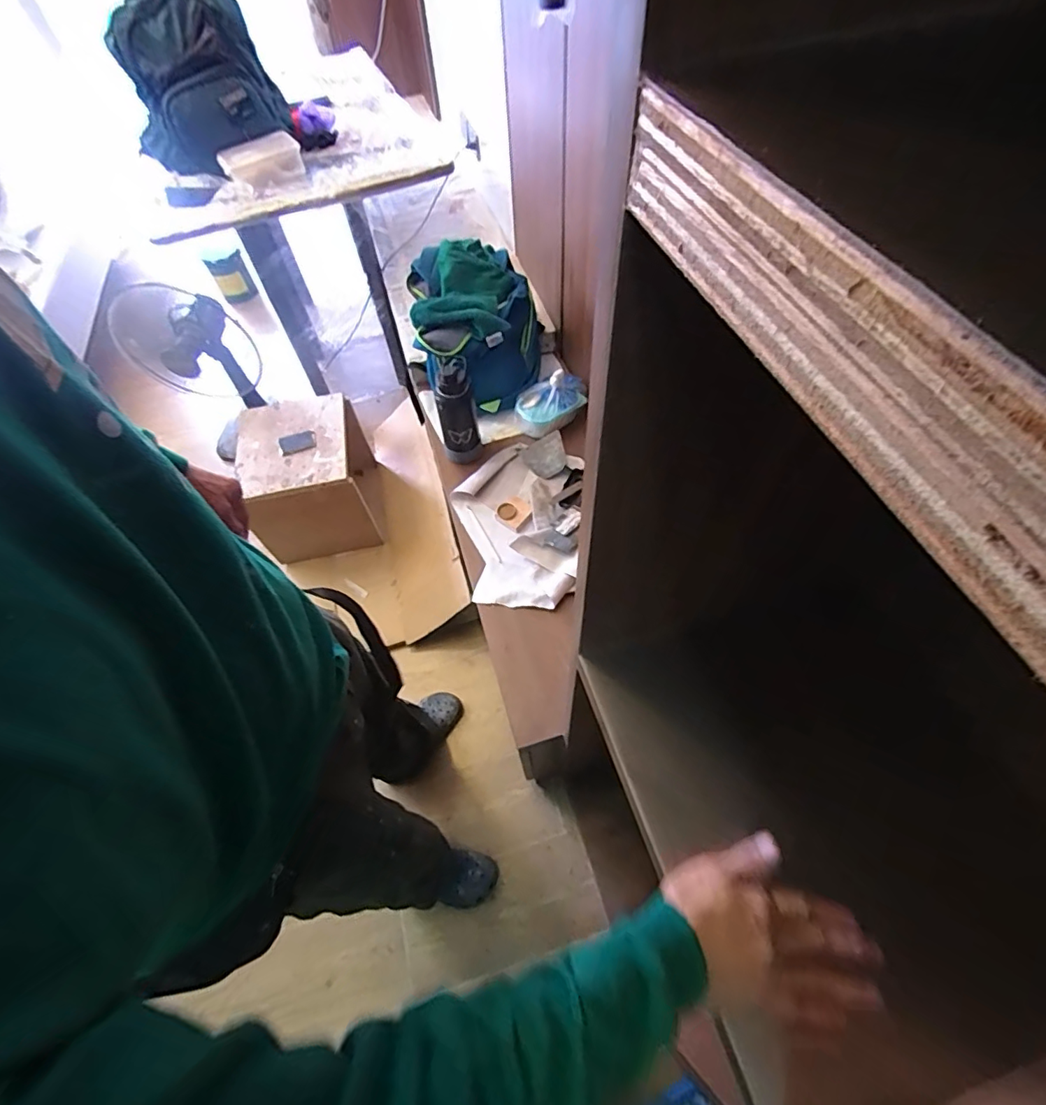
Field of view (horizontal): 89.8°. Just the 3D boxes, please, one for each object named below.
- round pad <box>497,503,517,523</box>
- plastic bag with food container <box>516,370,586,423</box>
[{"bbox_3d":[-0.036,-0.094,1.211,0.047,0.013,0.047,-2,57,2],"label":"round pad"},{"bbox_3d":[0.071,-0.383,1.311,0.177,0.091,0.094,-8,57,-2],"label":"plastic bag with food container"}]

